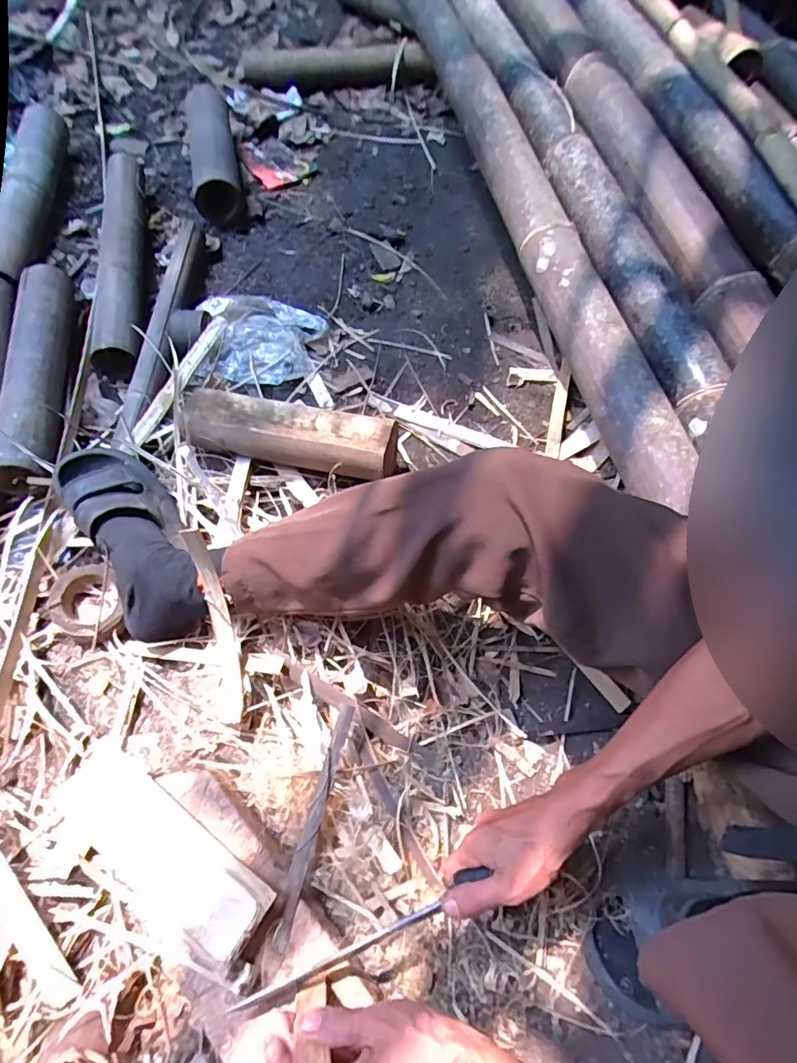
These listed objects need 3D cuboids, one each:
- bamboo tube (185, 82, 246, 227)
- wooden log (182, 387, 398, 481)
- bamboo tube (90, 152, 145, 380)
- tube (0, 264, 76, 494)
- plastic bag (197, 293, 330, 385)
[{"bbox_3d":[-0.357,-0.730,0.970,0.084,0.102,0.339,-13,66,-6],"label":"bamboo tube"},{"bbox_3d":[-0.147,-0.132,0.685,0.295,0.052,0.081,13,66,8],"label":"wooden log"},{"bbox_3d":[-0.476,-0.479,0.880,0.084,0.077,0.497,-8,66,-4],"label":"bamboo tube"},{"bbox_3d":[-0.531,-0.233,0.747,0.076,0.089,0.403,-12,65,-3],"label":"tube"},{"bbox_3d":[-0.219,-0.325,0.832,0.202,0.039,0.190,-17,67,-8],"label":"plastic bag"}]

